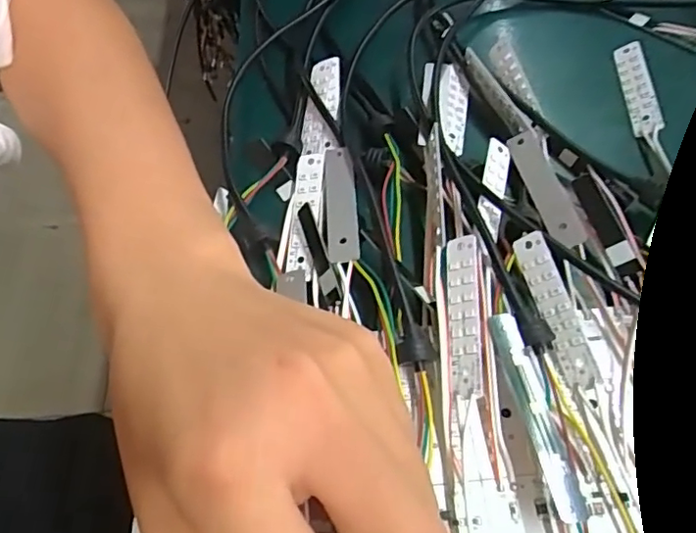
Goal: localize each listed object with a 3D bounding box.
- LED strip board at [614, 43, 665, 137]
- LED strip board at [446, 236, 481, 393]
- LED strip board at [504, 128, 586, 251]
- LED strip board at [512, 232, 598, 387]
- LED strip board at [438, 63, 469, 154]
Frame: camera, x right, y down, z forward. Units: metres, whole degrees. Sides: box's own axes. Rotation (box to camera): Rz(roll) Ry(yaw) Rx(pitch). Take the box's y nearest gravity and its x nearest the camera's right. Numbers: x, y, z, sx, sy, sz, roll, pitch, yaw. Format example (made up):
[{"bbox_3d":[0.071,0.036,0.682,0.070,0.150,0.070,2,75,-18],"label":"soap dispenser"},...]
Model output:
[{"bbox_3d":[0.139,-0.086,0.277,0.013,0.004,0.060,-11,55,23],"label":"LED strip board"},{"bbox_3d":[0.041,0.017,0.206,0.012,0.004,0.058,-13,64,34],"label":"LED strip board"},{"bbox_3d":[0.082,-0.034,0.240,0.013,0.006,0.059,-13,58,-3],"label":"LED strip board"},{"bbox_3d":[0.076,0.015,0.210,0.014,0.004,0.057,-26,68,30],"label":"LED strip board"},{"bbox_3d":[0.051,-0.075,0.277,0.015,0.005,0.054,11,60,-9],"label":"LED strip board"}]

